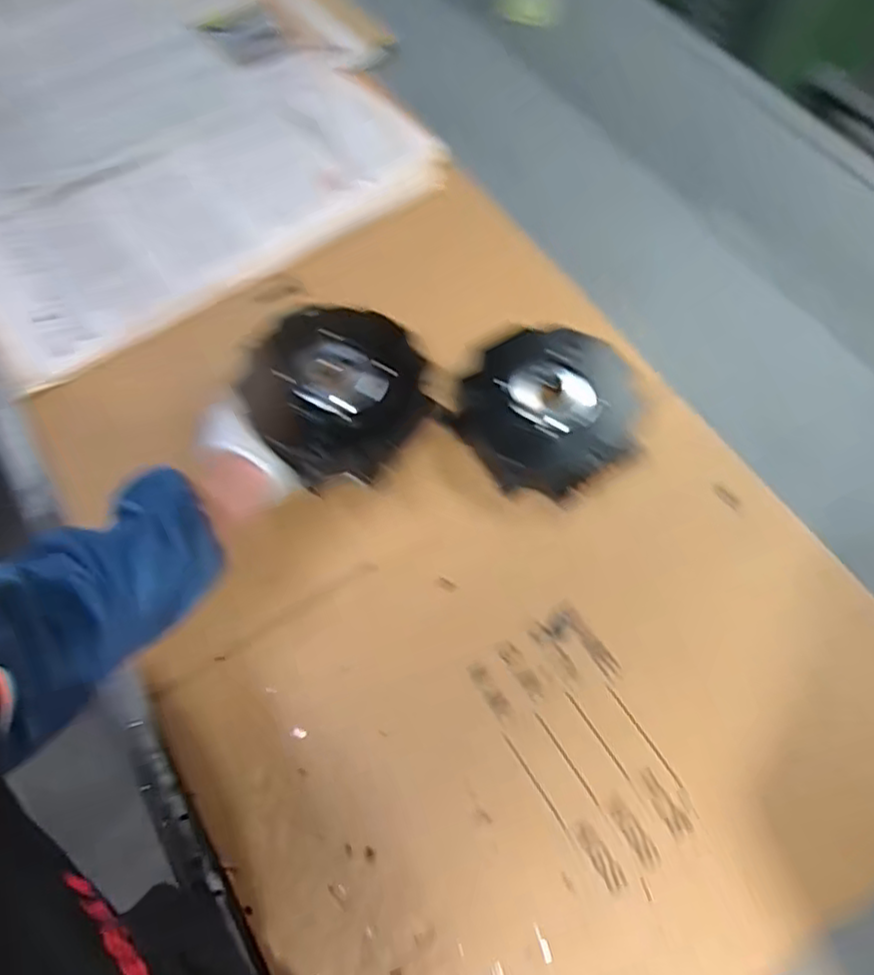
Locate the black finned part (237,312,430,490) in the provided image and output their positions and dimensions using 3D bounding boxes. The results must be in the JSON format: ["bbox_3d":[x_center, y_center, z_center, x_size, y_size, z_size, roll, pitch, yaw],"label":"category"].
[{"bbox_3d":[-0.089,-0.094,0.604,0.155,0.048,0.160,0,66,0],"label":"black finned part"}]

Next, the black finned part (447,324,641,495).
[{"bbox_3d":[0.111,-0.080,0.659,0.179,0.047,0.166,-23,67,-11],"label":"black finned part"}]

